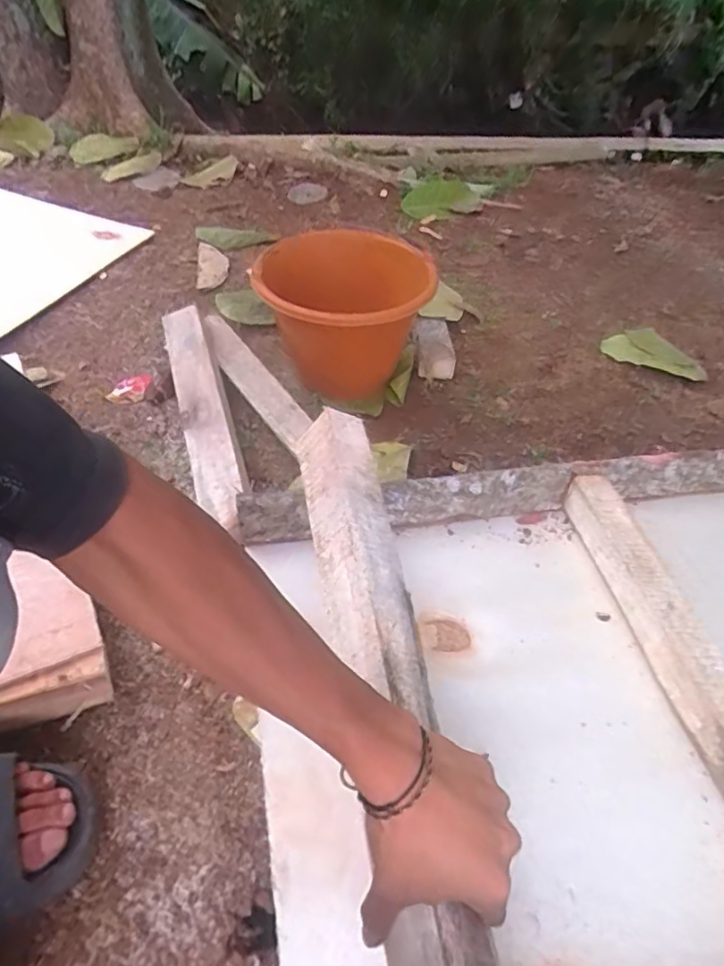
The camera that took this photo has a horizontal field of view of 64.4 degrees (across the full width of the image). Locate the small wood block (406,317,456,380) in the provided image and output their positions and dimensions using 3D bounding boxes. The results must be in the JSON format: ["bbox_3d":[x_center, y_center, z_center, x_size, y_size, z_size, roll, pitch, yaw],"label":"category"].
[{"bbox_3d":[0.113,-0.224,0.953,0.068,0.035,0.143,3,50,-3],"label":"small wood block"}]

